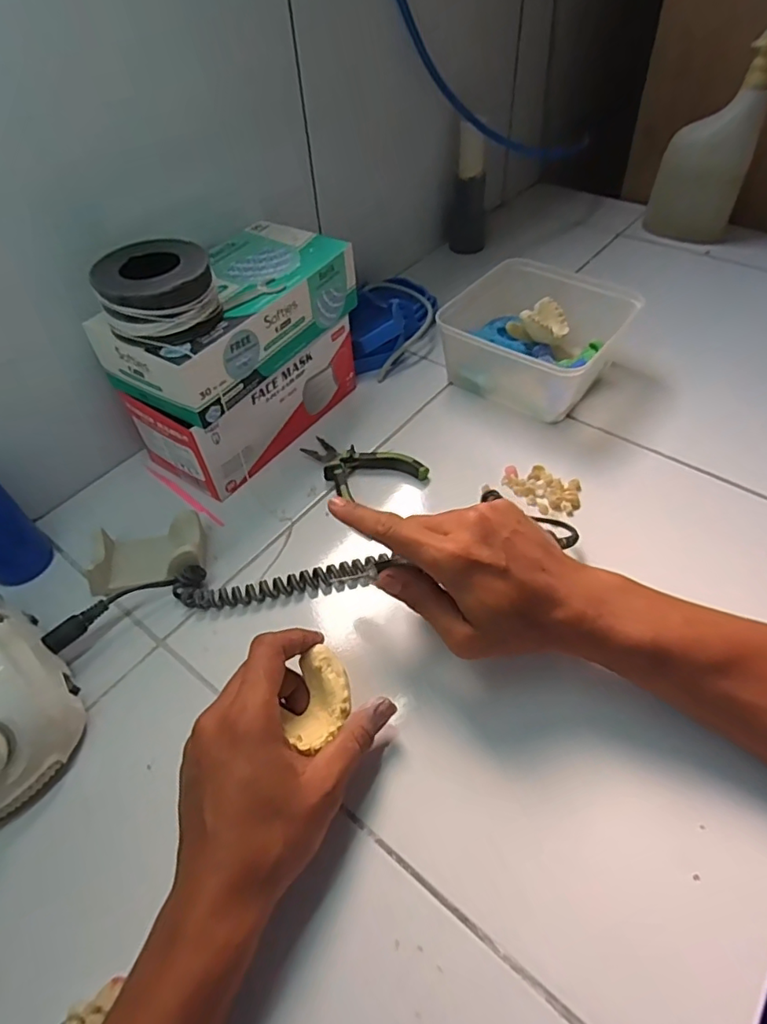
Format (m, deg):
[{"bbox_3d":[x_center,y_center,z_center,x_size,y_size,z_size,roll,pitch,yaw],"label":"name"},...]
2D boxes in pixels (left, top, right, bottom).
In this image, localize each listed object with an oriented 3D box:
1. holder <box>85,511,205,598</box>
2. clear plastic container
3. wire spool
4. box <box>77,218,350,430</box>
[{"bbox_3d":[-0.190,0.034,0.451,0.090,0.032,0.051,-10,50,-5],"label":"holder"},{"bbox_3d":[0.158,-0.187,0.594,0.166,0.074,0.164,29,57,25],"label":"clear plastic container"},{"bbox_3d":[-0.166,-0.164,0.417,0.076,0.044,0.079,-2,50,2],"label":"wire spool"},{"bbox_3d":[-0.131,-0.172,0.481,0.110,0.067,0.216,25,55,22],"label":"box"}]

